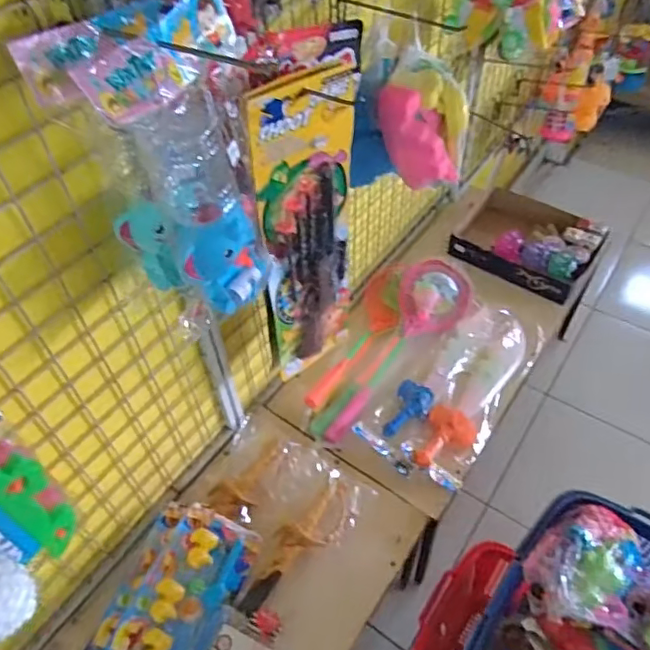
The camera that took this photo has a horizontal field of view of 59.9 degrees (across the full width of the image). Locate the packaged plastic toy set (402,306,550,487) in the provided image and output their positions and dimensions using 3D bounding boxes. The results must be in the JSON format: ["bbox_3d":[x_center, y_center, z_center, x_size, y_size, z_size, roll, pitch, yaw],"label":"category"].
[{"bbox_3d":[0.315,0.133,1.150,0.125,0.040,0.448,26,56,22],"label":"packaged plastic toy set"}]

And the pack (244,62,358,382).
[{"bbox_3d":[-0.016,-0.111,0.794,0.157,0.466,0.029,-35,57,-24],"label":"pack"}]

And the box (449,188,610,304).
[{"bbox_3d":[0.503,-0.218,1.383,0.304,0.093,0.271,28,56,23],"label":"box"}]

